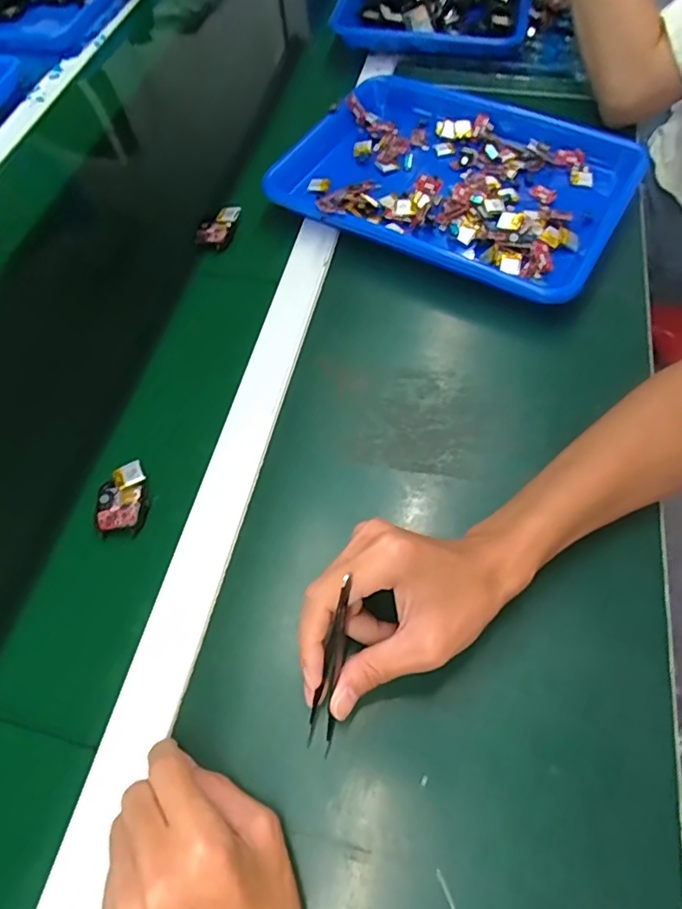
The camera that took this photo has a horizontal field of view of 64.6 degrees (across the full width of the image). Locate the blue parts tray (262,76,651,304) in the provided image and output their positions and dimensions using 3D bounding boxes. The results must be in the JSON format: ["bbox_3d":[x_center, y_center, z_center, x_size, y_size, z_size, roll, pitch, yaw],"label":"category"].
[{"bbox_3d":[0.121,-0.292,0.569,0.331,0.043,0.262,26,66,17],"label":"blue parts tray"}]

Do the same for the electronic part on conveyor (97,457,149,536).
[{"bbox_3d":[-0.168,0.035,0.412,0.042,0.012,0.052,-25,63,0],"label":"electronic part on conveyor"}]

